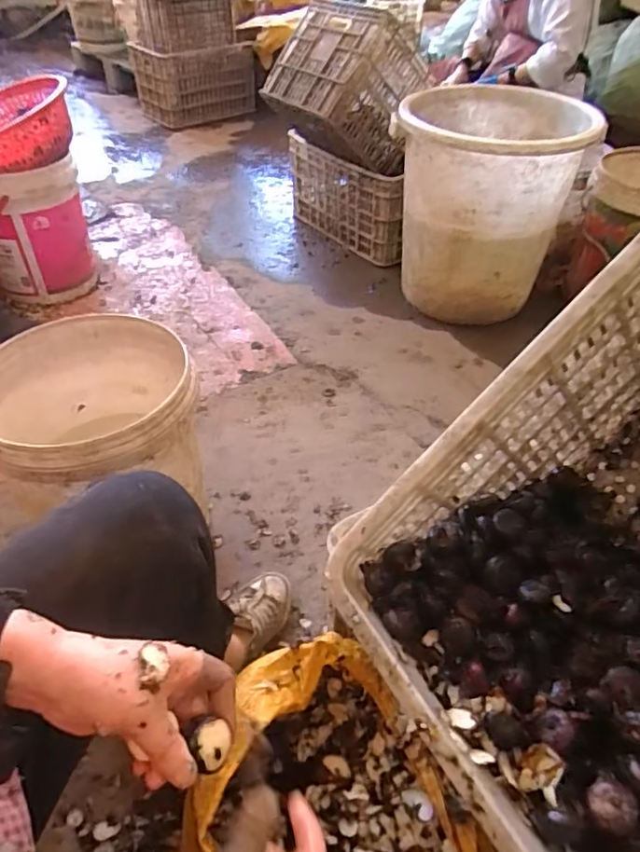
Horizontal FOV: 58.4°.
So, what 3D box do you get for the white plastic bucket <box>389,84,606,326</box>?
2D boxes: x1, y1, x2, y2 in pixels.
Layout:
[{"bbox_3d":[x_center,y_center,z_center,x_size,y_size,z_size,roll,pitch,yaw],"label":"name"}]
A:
[{"bbox_3d":[0.417,-0.566,1.521,0.440,0.482,0.421,8,45,8],"label":"white plastic bucket"}]

